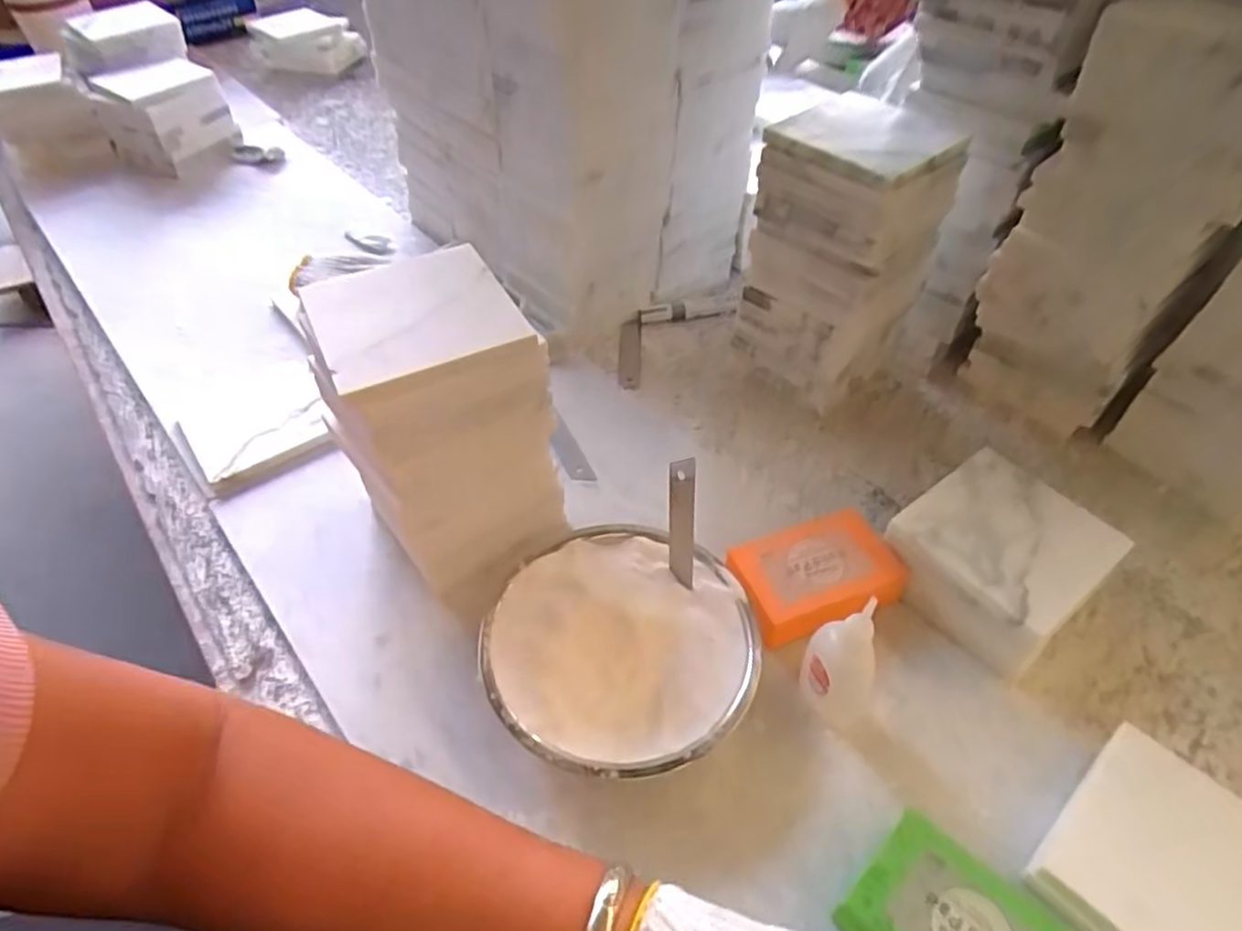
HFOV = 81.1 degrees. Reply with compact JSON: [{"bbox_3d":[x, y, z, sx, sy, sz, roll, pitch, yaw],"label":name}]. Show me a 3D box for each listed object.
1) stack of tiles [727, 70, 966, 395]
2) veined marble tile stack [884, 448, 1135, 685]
[{"bbox_3d":[0.169,-0.157,0.558,0.117,0.198,0.108,-35,58,-26],"label":"stack of tiles"},{"bbox_3d":[0.226,0.060,0.451,0.112,0.065,0.106,-32,57,-25],"label":"veined marble tile stack"}]

